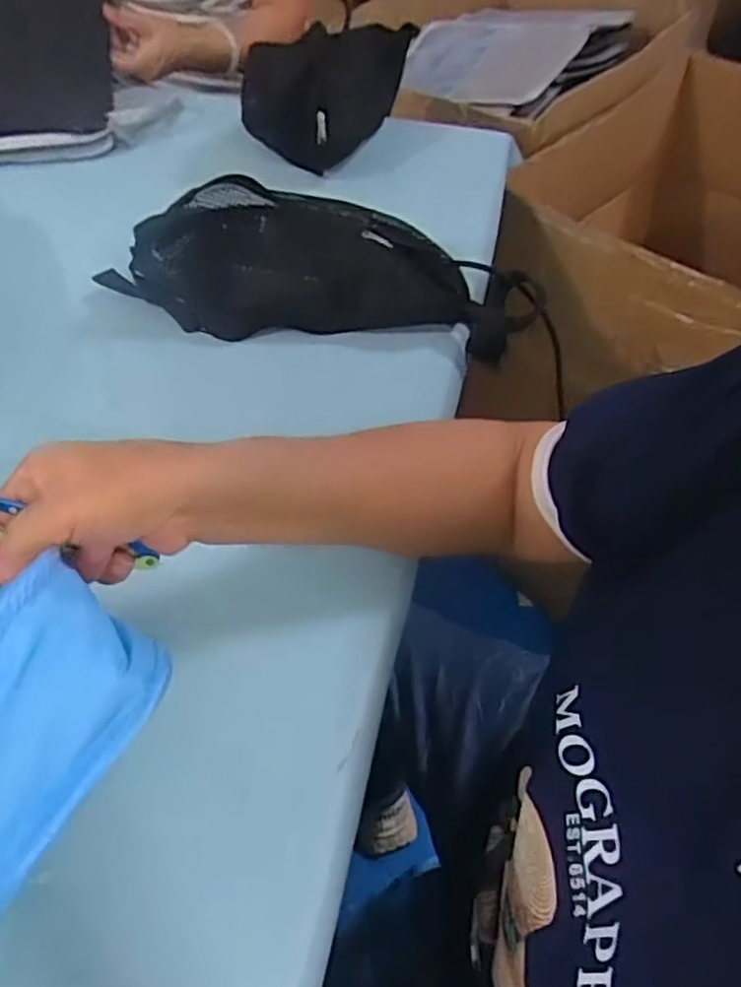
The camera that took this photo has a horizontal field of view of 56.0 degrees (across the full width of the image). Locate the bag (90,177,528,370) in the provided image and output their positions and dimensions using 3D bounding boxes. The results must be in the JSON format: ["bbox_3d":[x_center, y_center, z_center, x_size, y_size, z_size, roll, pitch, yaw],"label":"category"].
[{"bbox_3d":[-0.038,-0.203,0.593,0.376,0.080,0.145,8,53,4],"label":"bag"}]

